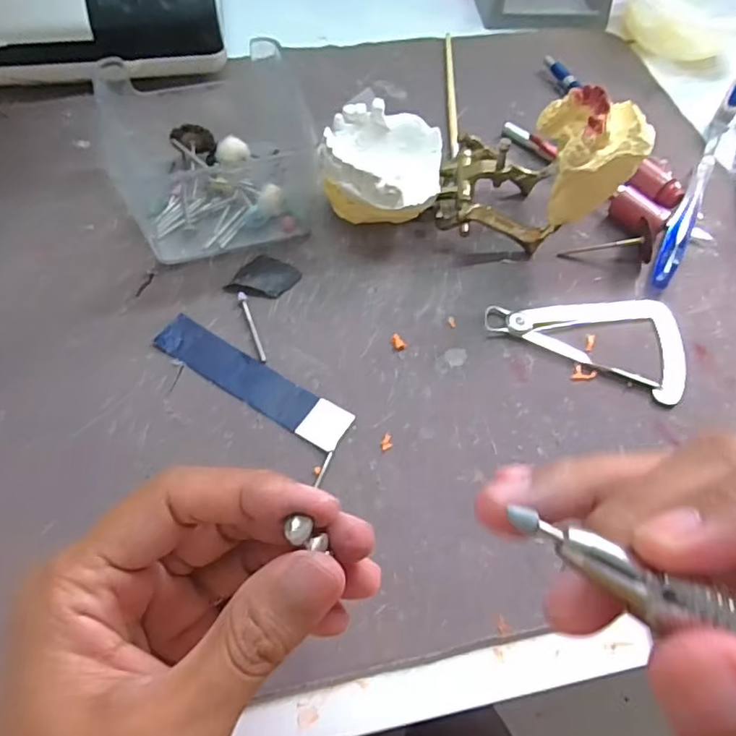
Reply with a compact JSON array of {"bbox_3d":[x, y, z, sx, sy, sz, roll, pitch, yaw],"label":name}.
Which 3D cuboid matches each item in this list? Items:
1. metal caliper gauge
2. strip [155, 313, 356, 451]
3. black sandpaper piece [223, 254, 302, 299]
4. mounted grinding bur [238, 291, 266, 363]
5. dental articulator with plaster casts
[{"bbox_3d":[0.115,-0.023,0.295,0.098,0.005,0.059,25,61,11],"label":"metal caliper gauge"},{"bbox_3d":[-0.054,0.005,0.268,0.102,0.004,0.021,29,62,13],"label":"strip"},{"bbox_3d":[-0.054,-0.046,0.298,0.026,0.005,0.031,33,63,15],"label":"black sandpaper piece"},{"bbox_3d":[-0.057,-0.021,0.284,0.005,0.004,0.041,-15,62,-12],"label":"mounted grinding bur"},{"bbox_3d":[0.053,-0.105,0.299,0.154,0.075,0.067,7,59,1],"label":"dental articulator with plaster casts"}]

